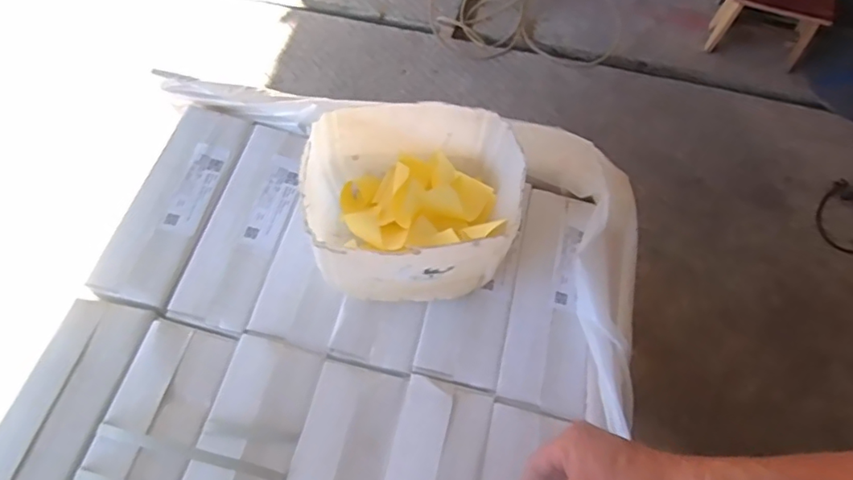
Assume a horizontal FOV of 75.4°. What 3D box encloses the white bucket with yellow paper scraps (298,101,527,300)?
[{"bbox_3d":[-0.018,-0.036,0.687,0.250,0.169,0.204,-7,61,-4],"label":"white bucket with yellow paper scraps"}]

